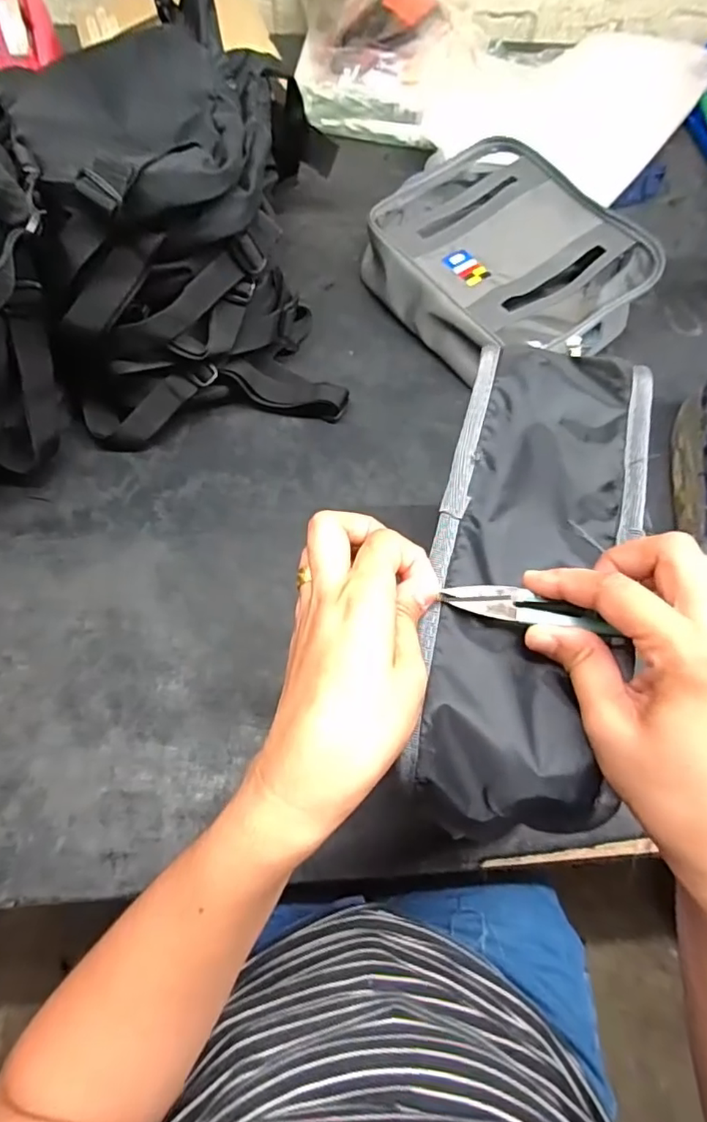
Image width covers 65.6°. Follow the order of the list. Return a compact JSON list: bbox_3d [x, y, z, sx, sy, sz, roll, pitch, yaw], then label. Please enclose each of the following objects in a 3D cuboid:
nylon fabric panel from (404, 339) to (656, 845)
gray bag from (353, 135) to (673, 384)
[{"bbox_3d":[0.089,-0.004,0.275,0.093,0.024,0.256,16,68,4],"label":"nylon fabric panel"},{"bbox_3d":[0.159,-0.333,0.616,0.247,0.087,0.302,-27,68,-15],"label":"gray bag"}]

